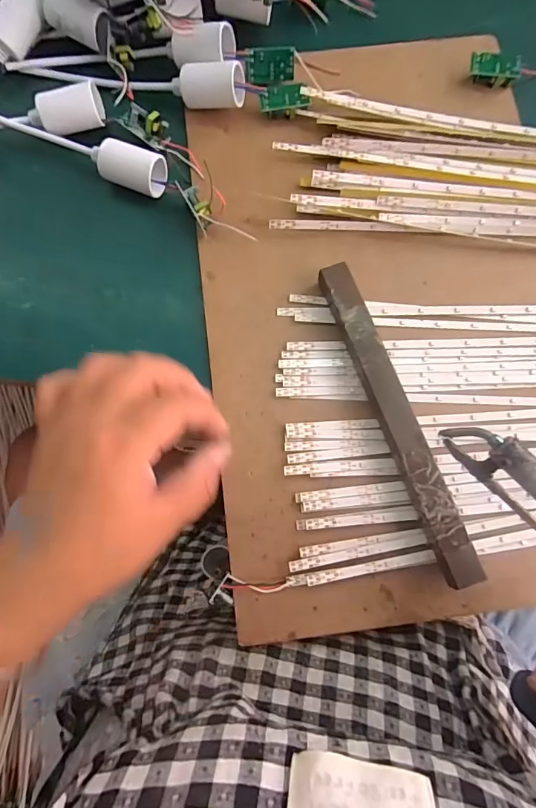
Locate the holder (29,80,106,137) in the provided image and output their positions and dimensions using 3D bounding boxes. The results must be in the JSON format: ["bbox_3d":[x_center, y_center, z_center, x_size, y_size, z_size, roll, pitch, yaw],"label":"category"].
[{"bbox_3d":[-0.151,-0.220,0.321,0.053,0.022,0.023,-17,81,-3],"label":"holder"}]

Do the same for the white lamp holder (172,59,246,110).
[{"bbox_3d":[-0.044,-0.238,0.319,0.053,0.030,0.024,1,81,0],"label":"white lamp holder"}]

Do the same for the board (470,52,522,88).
[{"bbox_3d":[0.179,-0.266,0.340,0.038,0.013,0.017,7,81,1],"label":"board"}]

